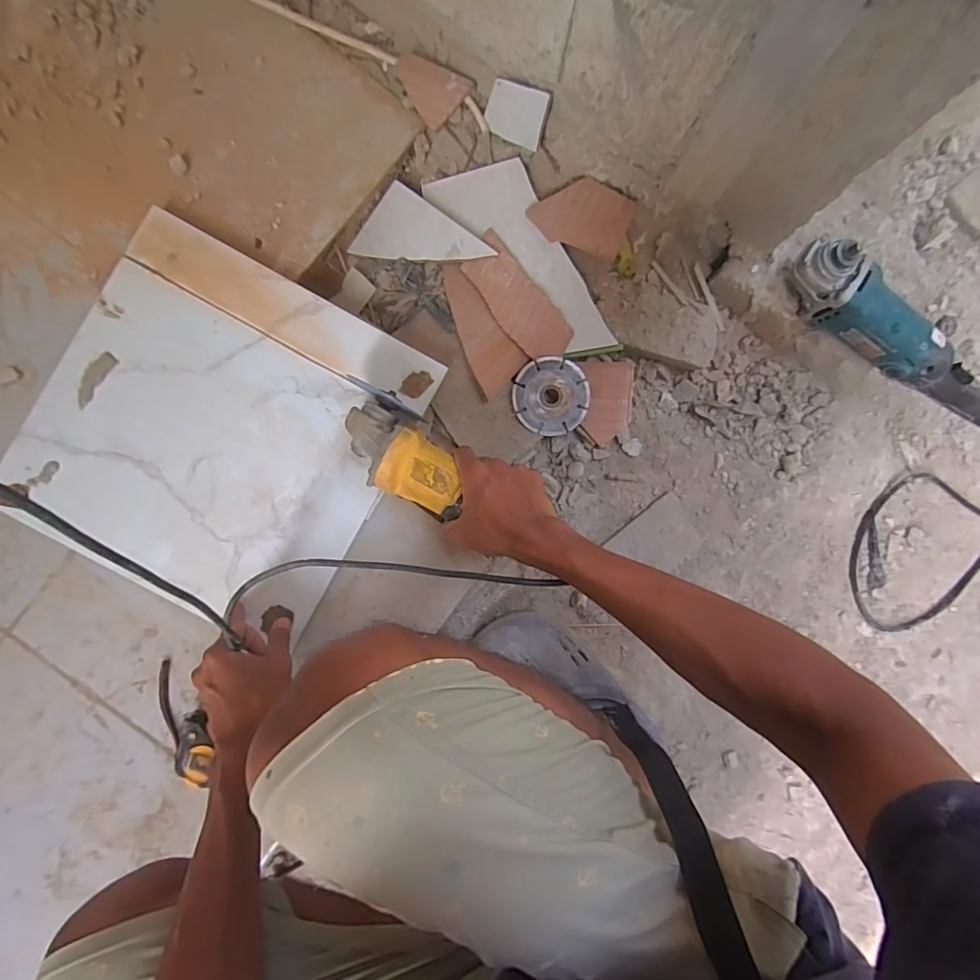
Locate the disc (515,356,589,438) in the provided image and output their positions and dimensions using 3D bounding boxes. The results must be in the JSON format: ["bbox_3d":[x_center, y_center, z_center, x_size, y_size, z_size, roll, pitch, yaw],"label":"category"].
[{"bbox_3d":[0.078,-0.119,0.617,0.094,0.004,0.096,0,94,-4],"label":"disc"}]

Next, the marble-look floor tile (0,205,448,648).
[{"bbox_3d":[-0.317,-0.083,0.577,0.397,0.016,0.364,29,89,0],"label":"marble-look floor tile"}]

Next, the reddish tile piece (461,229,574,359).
[{"bbox_3d":[0.033,-0.237,0.611,0.062,0.005,0.170,-38,86,13],"label":"reddish tile piece"}]

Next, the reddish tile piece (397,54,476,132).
[{"bbox_3d":[-0.075,-0.514,0.610,0.069,0.012,0.090,-42,98,21],"label":"reddish tile piece"}]

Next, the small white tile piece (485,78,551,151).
[{"bbox_3d":[0.032,-0.466,0.599,0.084,0.059,0.008,37,55,18],"label":"small white tile piece"}]

